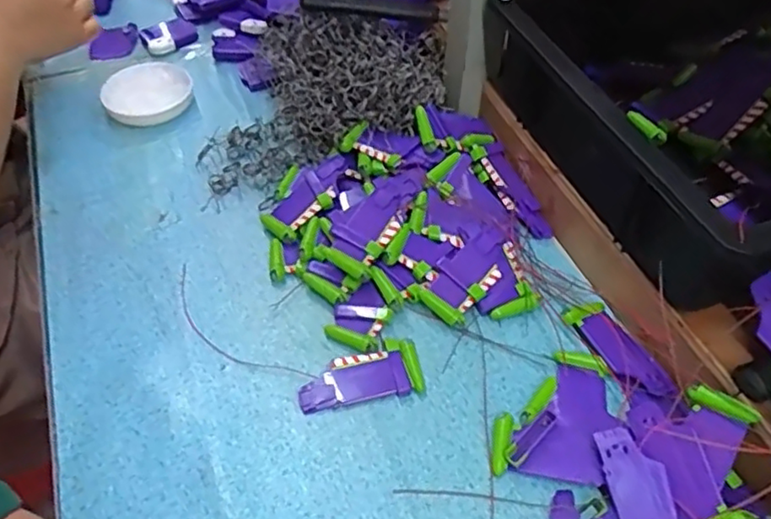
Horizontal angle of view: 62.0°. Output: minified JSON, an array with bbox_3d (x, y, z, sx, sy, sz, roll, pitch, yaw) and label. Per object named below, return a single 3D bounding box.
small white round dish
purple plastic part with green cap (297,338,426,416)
[{"bbox_3d":[-0.253,-0.178,0.685,0.089,0.031,0.075,-21,53,-18],"label":"small white round dish"},{"bbox_3d":[-0.019,0.086,0.471,0.090,0.012,0.041,-10,51,-10],"label":"purple plastic part with green cap"}]

